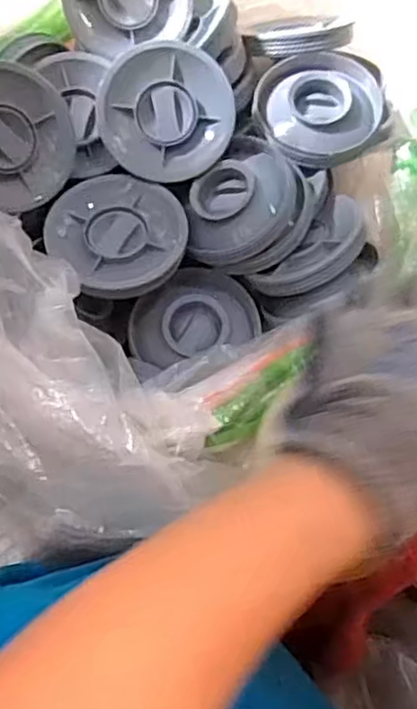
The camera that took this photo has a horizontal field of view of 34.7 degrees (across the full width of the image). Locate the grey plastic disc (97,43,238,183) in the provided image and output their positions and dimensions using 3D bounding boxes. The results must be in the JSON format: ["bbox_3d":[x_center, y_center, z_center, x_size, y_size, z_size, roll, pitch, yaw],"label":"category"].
[{"bbox_3d":[-0.044,-0.249,0.682,0.132,0.017,0.136,0,91,-3],"label":"grey plastic disc"}]

